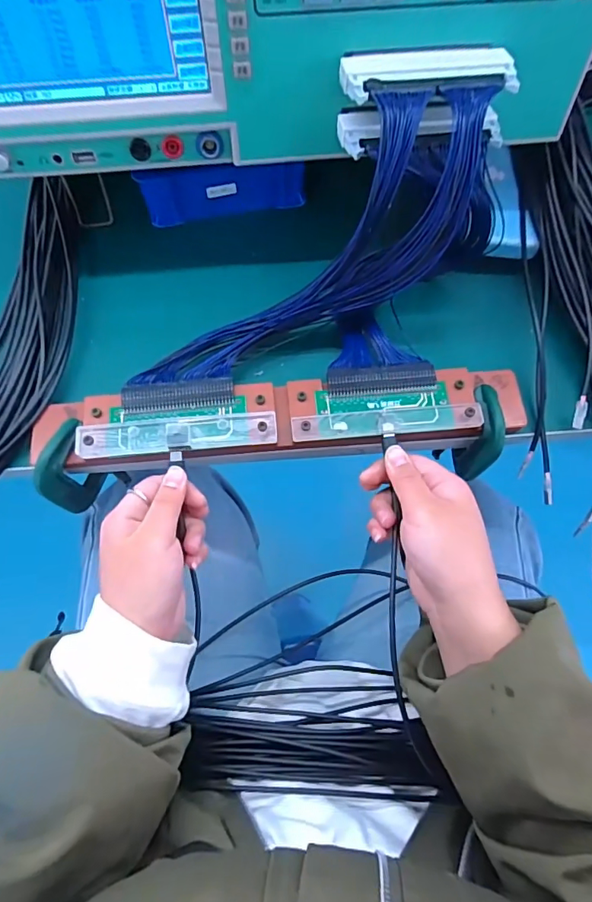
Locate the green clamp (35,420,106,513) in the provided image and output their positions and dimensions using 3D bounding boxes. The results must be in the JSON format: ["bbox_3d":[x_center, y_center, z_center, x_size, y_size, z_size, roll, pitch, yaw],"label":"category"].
[{"bbox_3d":[-0.170,0.014,0.365,0.009,0.086,0.059,15,72,4],"label":"green clamp"}]

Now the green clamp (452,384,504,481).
[{"bbox_3d":[0.144,-0.012,0.380,0.010,0.085,0.060,-4,71,-2],"label":"green clamp"}]

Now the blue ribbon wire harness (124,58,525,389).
[{"bbox_3d":[0.008,-0.145,0.318,0.255,0.125,0.144,-4,71,-3],"label":"blue ribbon wire harness"}]

